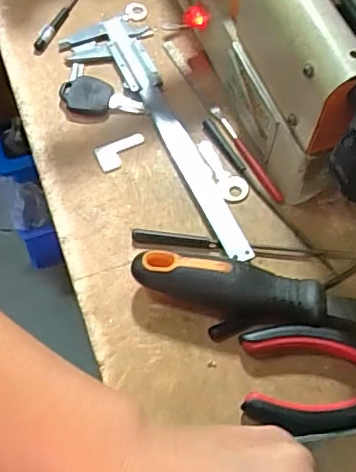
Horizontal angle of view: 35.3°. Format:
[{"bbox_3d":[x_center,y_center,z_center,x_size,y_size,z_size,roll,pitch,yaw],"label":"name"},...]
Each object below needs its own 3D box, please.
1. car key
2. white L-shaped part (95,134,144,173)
[{"bbox_3d":[-0.053,-0.096,0.392,0.059,0.009,0.027,12,61,4],"label":"car key"},{"bbox_3d":[-0.037,-0.056,0.377,0.034,0.004,0.019,-21,64,-14],"label":"white L-shaped part"}]

